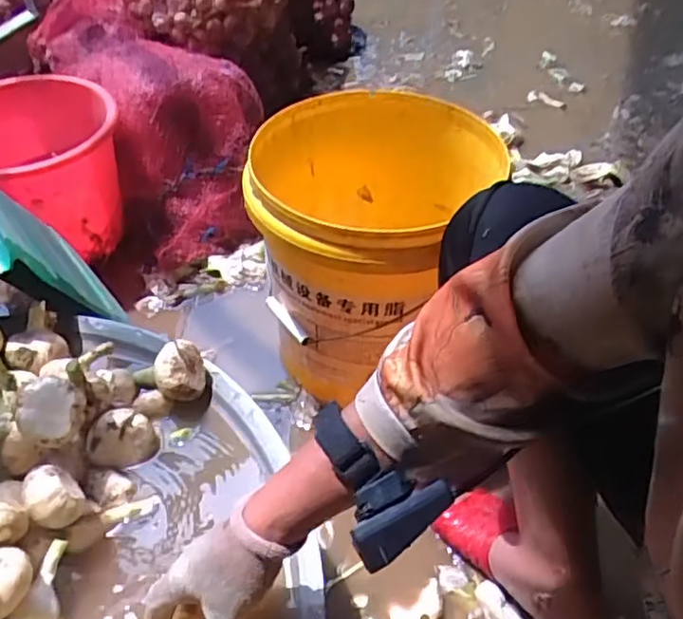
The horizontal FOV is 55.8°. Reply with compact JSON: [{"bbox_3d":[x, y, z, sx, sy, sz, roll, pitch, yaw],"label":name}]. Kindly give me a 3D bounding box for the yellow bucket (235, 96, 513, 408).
[{"bbox_3d":[0.040,-0.076,0.821,0.283,0.295,0.282,-1,46,1],"label":"yellow bucket"}]

